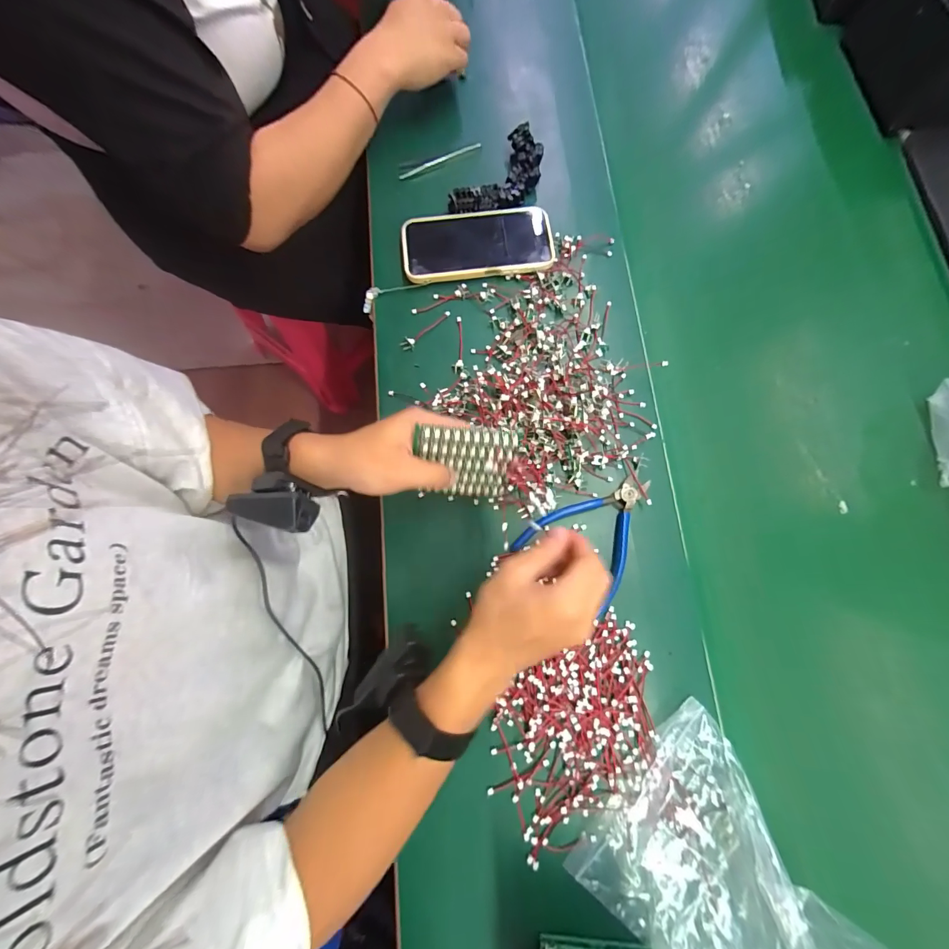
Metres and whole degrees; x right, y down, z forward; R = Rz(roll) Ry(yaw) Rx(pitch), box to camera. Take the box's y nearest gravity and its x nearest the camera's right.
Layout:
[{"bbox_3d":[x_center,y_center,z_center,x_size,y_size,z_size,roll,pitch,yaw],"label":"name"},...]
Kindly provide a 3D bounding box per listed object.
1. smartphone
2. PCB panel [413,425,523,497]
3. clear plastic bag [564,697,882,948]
[{"bbox_3d":[0.003,-0.263,0.455,0.168,0.013,0.083,-5,77,-1],"label":"smartphone"},{"bbox_3d":[-0.006,-0.007,0.330,0.078,0.086,0.006,1,54,-4],"label":"PCB panel"},{"bbox_3d":[0.207,0.325,0.292,0.219,0.067,0.167,44,80,9],"label":"clear plastic bag"}]

